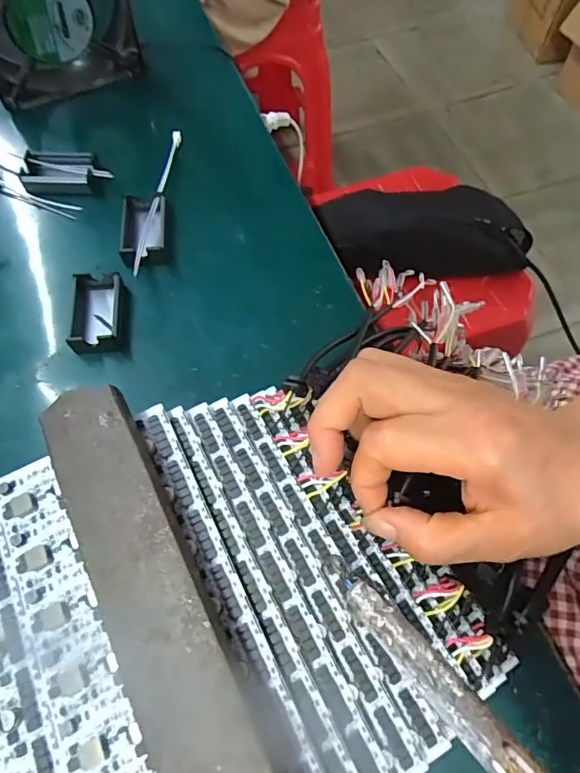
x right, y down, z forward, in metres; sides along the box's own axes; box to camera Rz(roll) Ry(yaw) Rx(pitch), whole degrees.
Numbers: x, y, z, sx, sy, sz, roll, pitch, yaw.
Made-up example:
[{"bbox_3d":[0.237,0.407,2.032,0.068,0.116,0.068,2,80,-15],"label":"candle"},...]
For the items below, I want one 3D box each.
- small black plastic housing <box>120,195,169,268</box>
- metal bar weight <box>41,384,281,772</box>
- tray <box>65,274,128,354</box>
[{"bbox_3d":[-0.101,-0.112,0.347,0.031,0.020,0.056,-5,65,-1],"label":"small black plastic housing"},{"bbox_3d":[-0.045,0.086,0.181,0.034,0.019,0.196,-26,66,-13],"label":"metal bar weight"},{"bbox_3d":[-0.123,-0.048,0.319,0.035,0.013,0.056,-3,65,0],"label":"tray"}]

